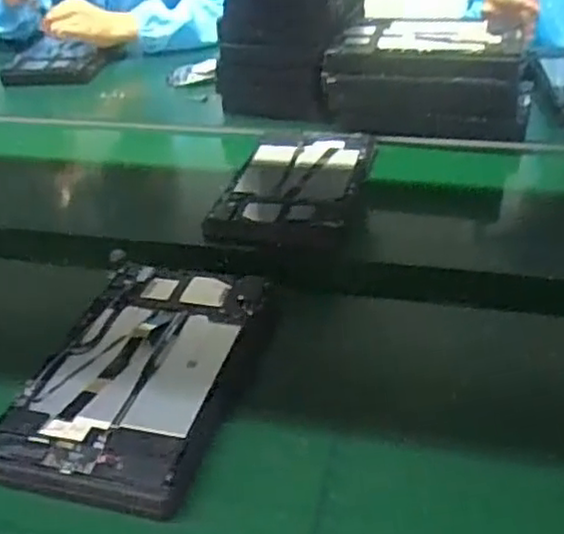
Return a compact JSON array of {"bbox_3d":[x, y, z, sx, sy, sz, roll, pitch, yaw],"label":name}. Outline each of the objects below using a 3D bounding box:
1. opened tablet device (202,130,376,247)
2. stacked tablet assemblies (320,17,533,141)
[{"bbox_3d":[0.018,-0.102,0.833,0.162,0.017,0.264,4,36,12],"label":"opened tablet device"},{"bbox_3d":[0.203,-0.272,0.956,0.250,0.109,0.184,5,36,26],"label":"stacked tablet assemblies"}]

